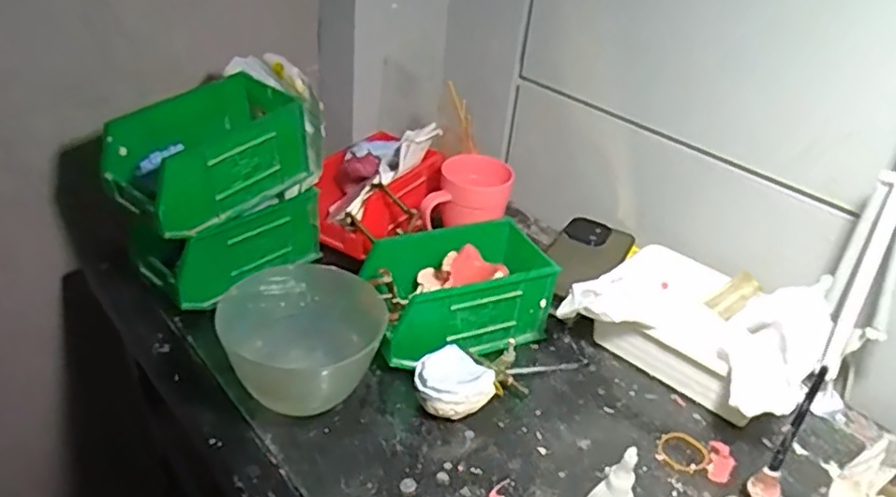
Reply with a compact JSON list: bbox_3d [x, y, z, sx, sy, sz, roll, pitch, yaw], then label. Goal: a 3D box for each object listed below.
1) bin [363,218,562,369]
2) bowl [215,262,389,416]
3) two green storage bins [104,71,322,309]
[{"bbox_3d":[0.010,0.043,0.633,0.176,0.087,0.101,-10,36,-23],"label":"bin"},{"bbox_3d":[-0.119,0.086,0.546,0.127,0.098,0.118,4,33,-3],"label":"bowl"},{"bbox_3d":[-0.224,-0.061,0.638,0.100,0.159,0.168,27,38,28],"label":"two green storage bins"}]

